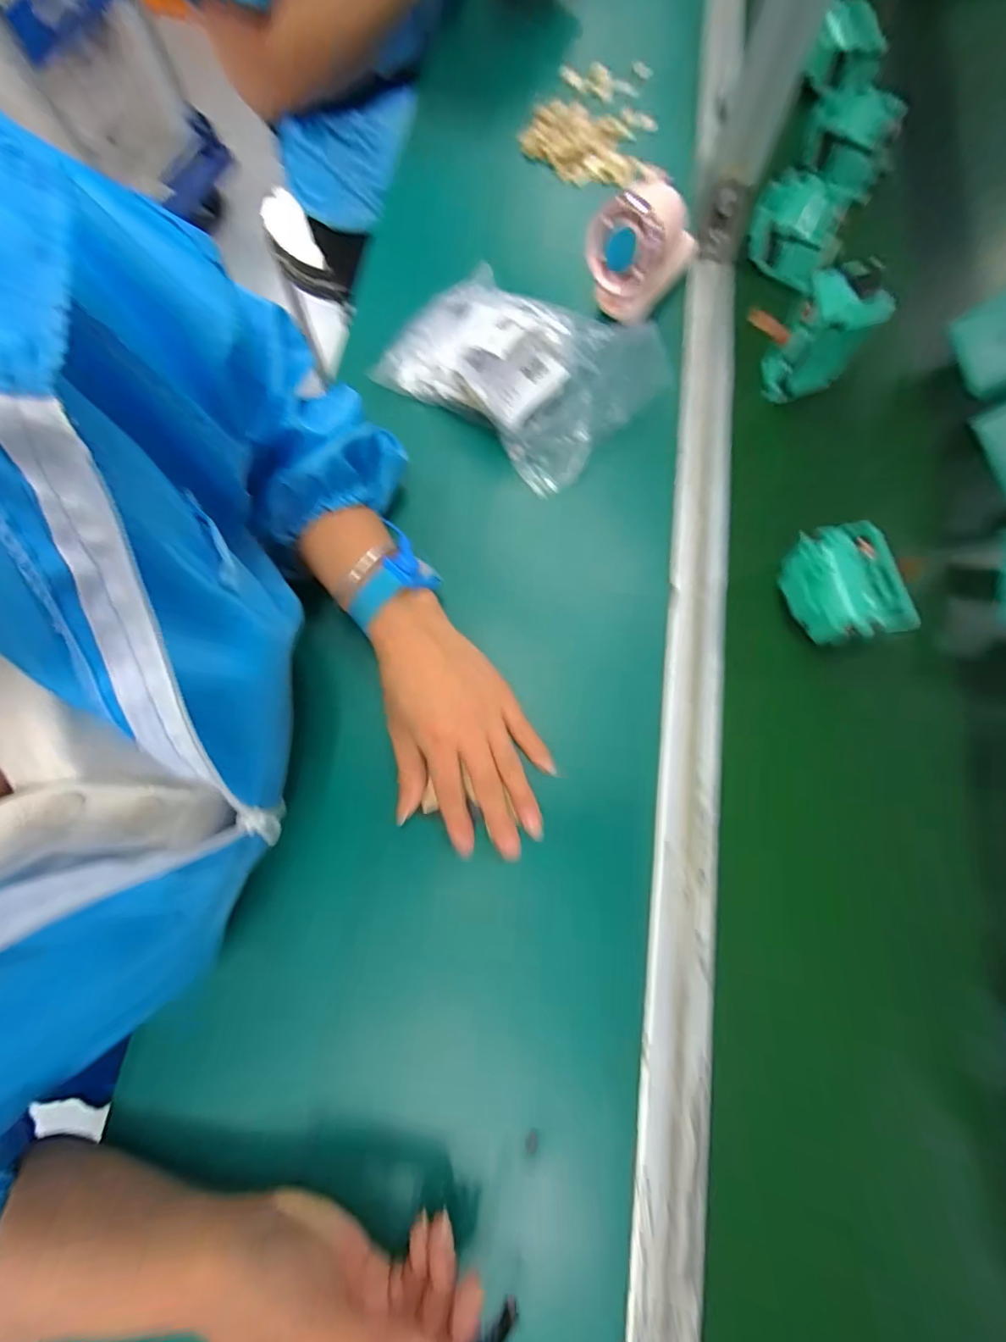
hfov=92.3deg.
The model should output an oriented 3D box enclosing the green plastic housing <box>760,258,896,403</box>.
[{"bbox_3d":[0.257,-0.269,0.390,0.057,0.074,0.078,42,78,9],"label":"green plastic housing"}]

